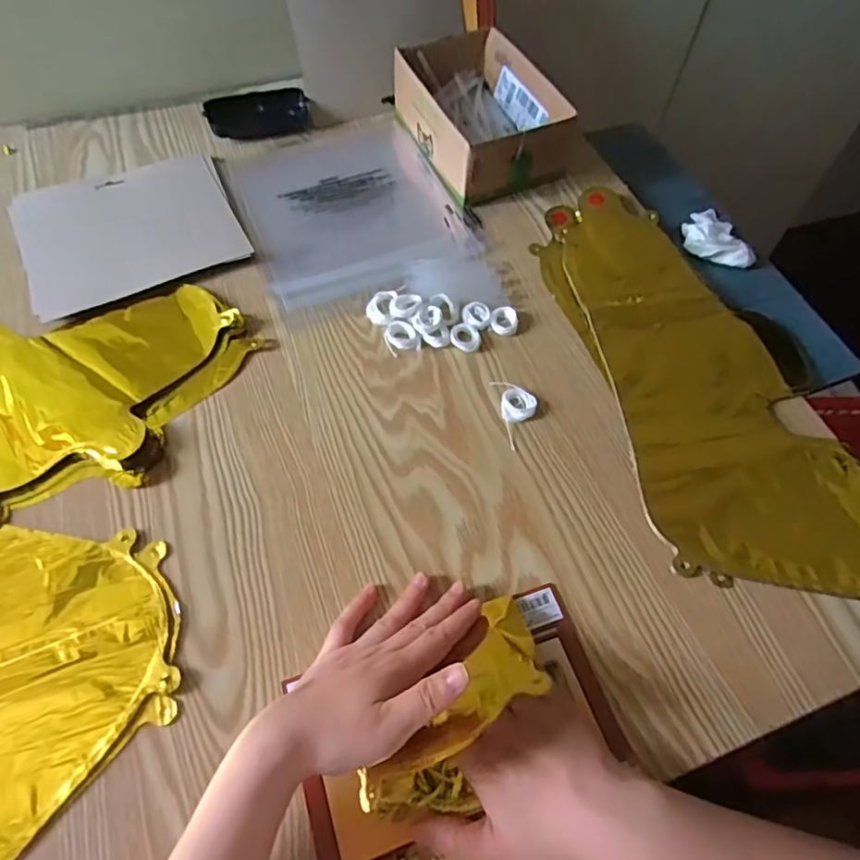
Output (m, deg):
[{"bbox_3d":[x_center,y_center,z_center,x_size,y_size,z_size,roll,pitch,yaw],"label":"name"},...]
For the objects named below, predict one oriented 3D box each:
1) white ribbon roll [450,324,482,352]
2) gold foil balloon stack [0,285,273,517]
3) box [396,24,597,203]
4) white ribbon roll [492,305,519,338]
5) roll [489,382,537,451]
[{"bbox_3d":[0.031,-0.081,0.516,0.027,0.005,0.029,1,60,-1],"label":"white ribbon roll"},{"bbox_3d":[-0.394,-0.073,0.500,0.433,0.013,0.227,18,61,9],"label":"gold foil balloon stack"},{"bbox_3d":[0.050,-0.342,0.630,0.135,0.065,0.210,-22,63,-13],"label":"box"},{"bbox_3d":[0.067,-0.097,0.525,0.023,0.008,0.026,9,60,4],"label":"white ribbon roll"},{"bbox_3d":[0.073,-0.017,0.480,0.030,0.009,0.062,-10,61,-7],"label":"roll"}]

